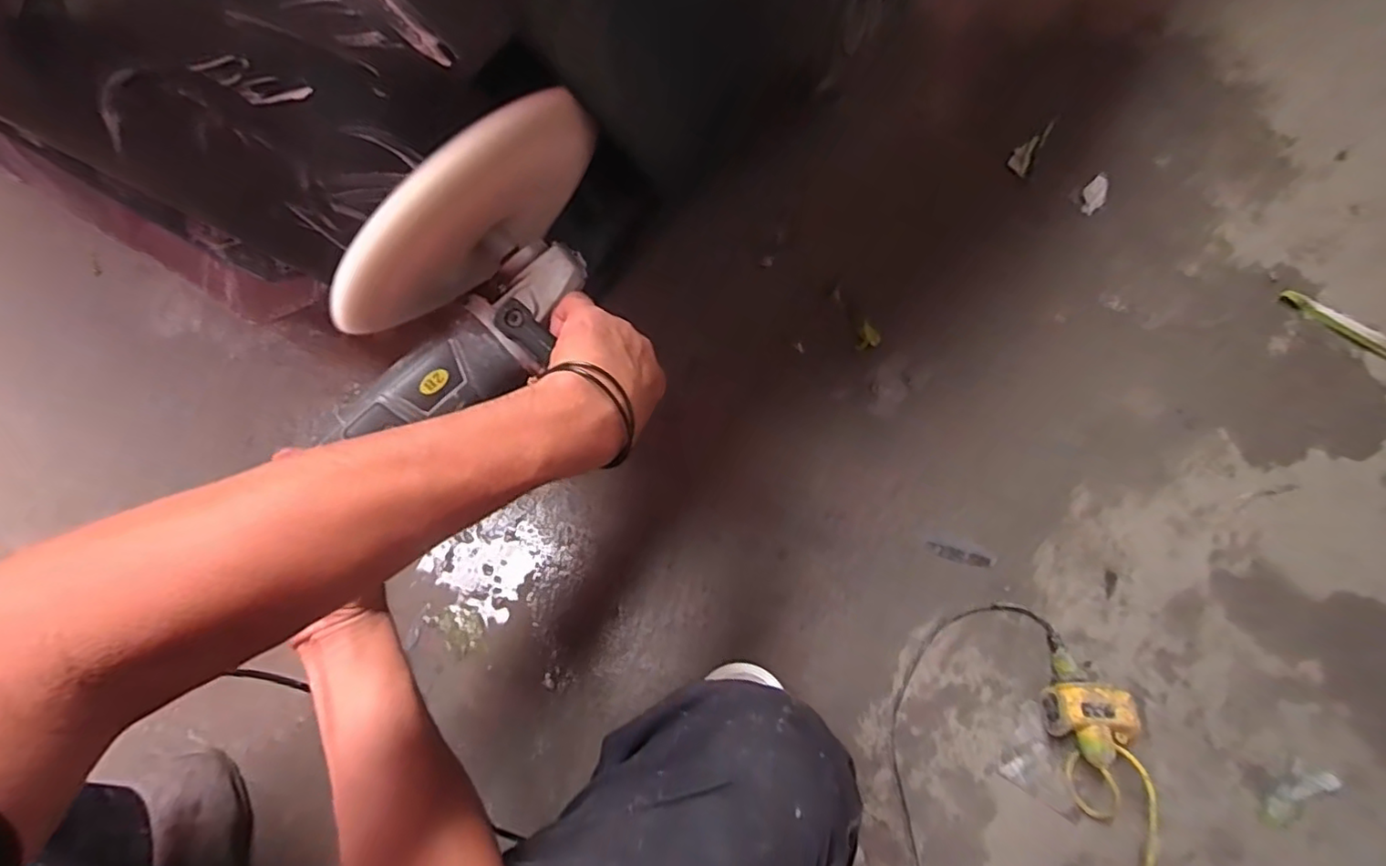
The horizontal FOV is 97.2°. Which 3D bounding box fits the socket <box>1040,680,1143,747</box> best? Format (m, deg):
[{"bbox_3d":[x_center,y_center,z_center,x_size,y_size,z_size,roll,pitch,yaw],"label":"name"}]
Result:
[{"bbox_3d":[0.431,0.303,0.665,0.084,0.056,0.056,4,74,3],"label":"socket"}]

